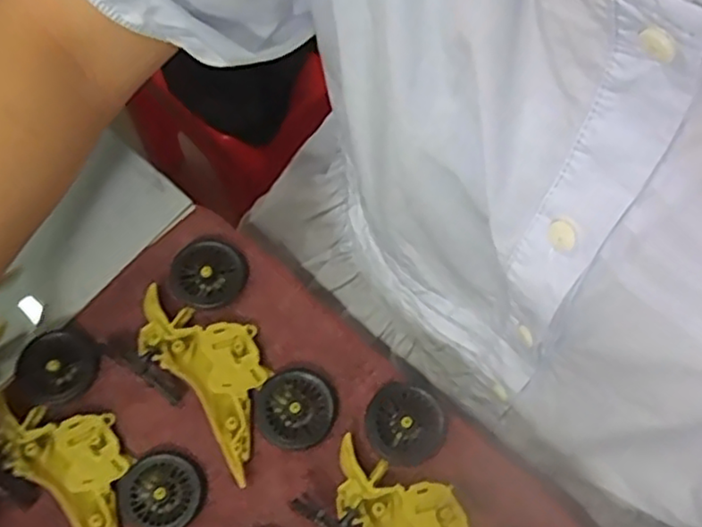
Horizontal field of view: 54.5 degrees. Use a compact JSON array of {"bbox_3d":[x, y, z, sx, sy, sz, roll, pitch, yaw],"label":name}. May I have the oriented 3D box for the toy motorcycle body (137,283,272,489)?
[{"bbox_3d":[-0.067,0.050,0.337,0.047,0.008,0.100,-39,73,-11],"label":"toy motorcycle body"}]

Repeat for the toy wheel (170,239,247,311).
[{"bbox_3d":[-0.075,0.005,0.354,0.038,0.009,0.038,-1,70,2],"label":"toy wheel"}]

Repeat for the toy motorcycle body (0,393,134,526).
[{"bbox_3d":[-0.130,0.095,0.323,0.098,0.009,0.045,40,76,15],"label":"toy motorcycle body"}]

